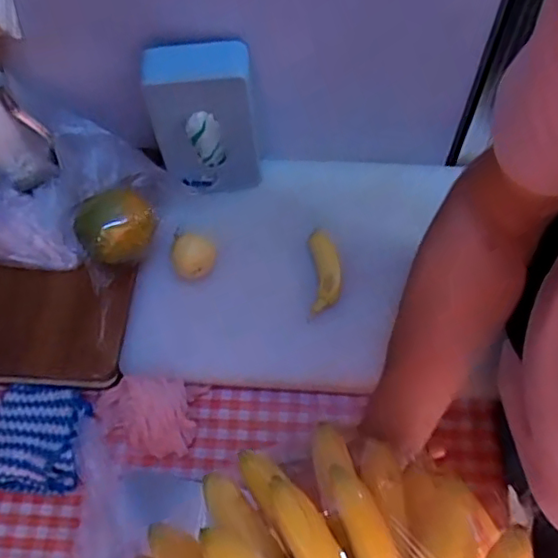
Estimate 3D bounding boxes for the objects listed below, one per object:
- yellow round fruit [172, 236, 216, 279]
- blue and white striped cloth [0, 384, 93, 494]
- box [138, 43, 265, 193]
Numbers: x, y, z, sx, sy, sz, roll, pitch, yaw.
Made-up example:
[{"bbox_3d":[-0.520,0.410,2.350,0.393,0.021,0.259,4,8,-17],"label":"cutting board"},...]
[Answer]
[{"bbox_3d":[-0.098,-0.022,0.702,0.051,0.042,0.050,-1,63,1],"label":"yellow round fruit"},{"bbox_3d":[-0.266,0.169,0.643,0.107,0.023,0.107,4,64,3],"label":"blue and white striped cloth"},{"bbox_3d":[-0.081,-0.176,0.697,0.120,0.193,0.066,-11,64,-4],"label":"box"}]

